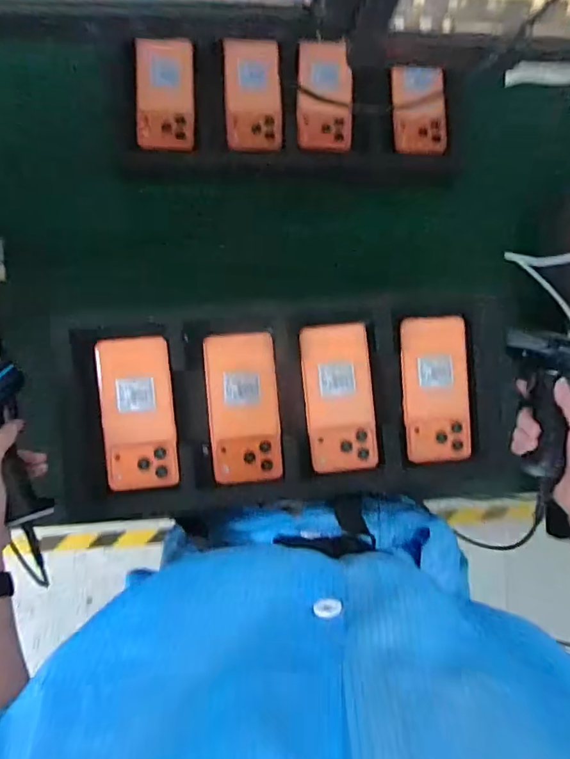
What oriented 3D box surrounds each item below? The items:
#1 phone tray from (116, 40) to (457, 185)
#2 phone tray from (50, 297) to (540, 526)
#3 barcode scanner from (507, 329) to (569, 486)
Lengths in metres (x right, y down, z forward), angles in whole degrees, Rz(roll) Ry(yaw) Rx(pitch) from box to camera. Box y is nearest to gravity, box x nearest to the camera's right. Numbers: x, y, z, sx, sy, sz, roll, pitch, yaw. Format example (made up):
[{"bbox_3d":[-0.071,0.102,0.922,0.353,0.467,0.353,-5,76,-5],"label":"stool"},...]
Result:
[{"bbox_3d":[0.009,-0.373,0.708,0.466,0.031,0.200,-3,89,-5],"label":"phone tray"},{"bbox_3d":[0.008,0.031,0.571,0.502,0.023,0.221,-4,91,-5],"label":"phone tray"},{"bbox_3d":[0.294,0.023,0.564,0.075,0.055,0.167,5,81,-5],"label":"barcode scanner"}]

